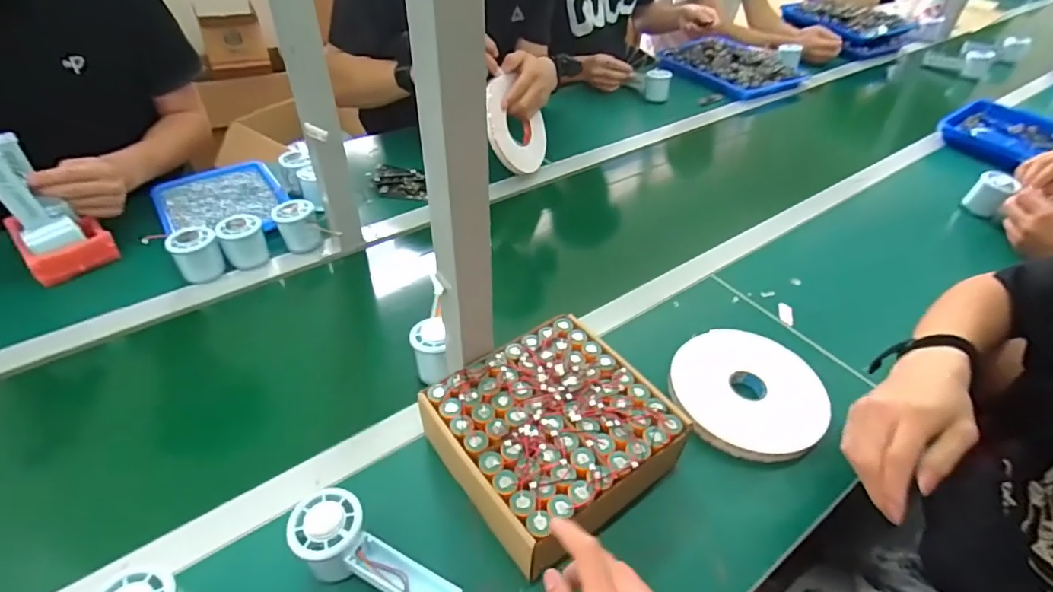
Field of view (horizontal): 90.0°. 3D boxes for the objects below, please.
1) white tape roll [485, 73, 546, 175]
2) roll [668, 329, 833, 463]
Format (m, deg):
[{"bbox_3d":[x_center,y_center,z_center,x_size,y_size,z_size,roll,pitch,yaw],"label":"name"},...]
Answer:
[{"bbox_3d":[-0.020,-0.287,0.904,0.016,0.168,0.148,-1,69,34],"label":"white tape roll"},{"bbox_3d":[0.247,0.110,0.598,0.164,0.031,0.158,0,43,0],"label":"roll"}]

